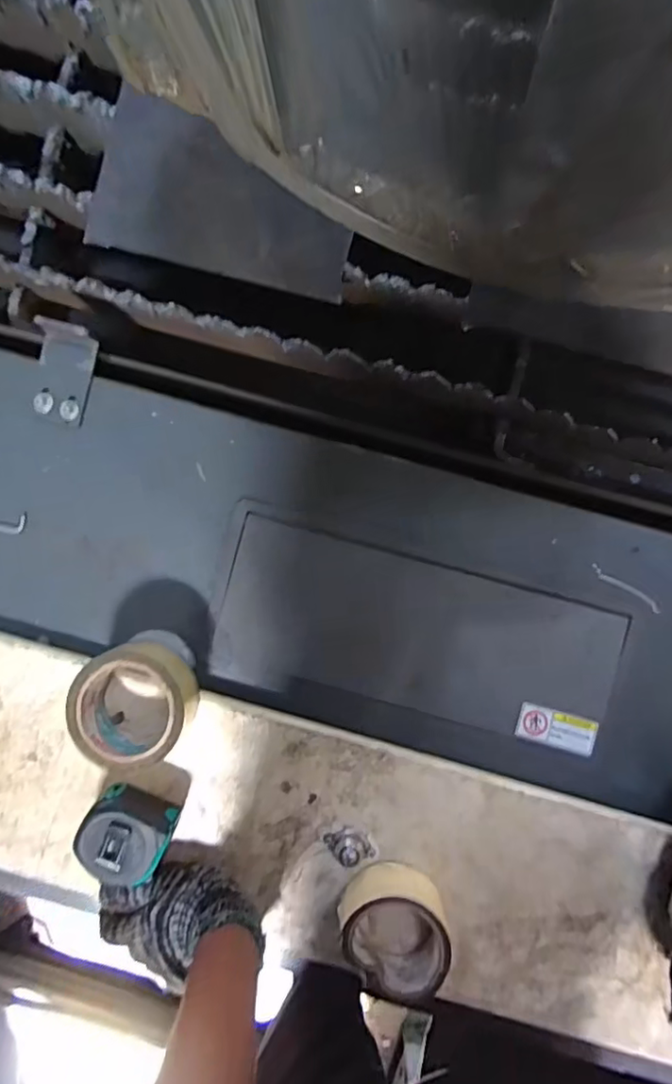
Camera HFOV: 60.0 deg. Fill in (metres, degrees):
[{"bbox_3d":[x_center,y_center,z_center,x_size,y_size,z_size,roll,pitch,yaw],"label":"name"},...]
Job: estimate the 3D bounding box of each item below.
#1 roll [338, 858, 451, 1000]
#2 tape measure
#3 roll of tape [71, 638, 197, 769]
[{"bbox_3d":[0.051,0.333,0.503,0.087,0.046,0.096,-21,92,3],"label":"roll"},{"bbox_3d":[-0.182,0.252,0.501,0.072,0.033,0.066,25,93,0],"label":"tape measure"},{"bbox_3d":[-0.172,0.138,0.501,0.096,0.053,0.096,0,93,2],"label":"roll of tape"}]

